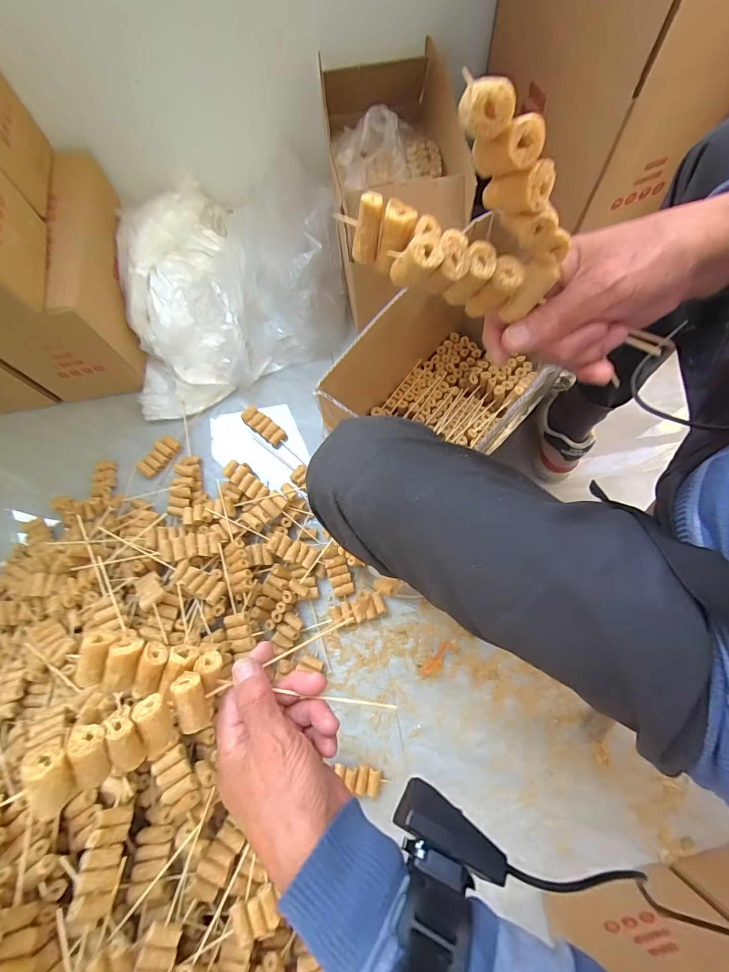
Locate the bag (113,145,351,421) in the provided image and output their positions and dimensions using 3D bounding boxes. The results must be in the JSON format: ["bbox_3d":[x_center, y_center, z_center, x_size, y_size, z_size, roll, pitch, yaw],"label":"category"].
[{"bbox_3d":[-0.279,-0.411,0.798,0.441,0.198,0.420,-14,73,-3],"label":"bag"}]

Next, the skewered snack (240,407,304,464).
[{"bbox_3d":[-0.186,-0.108,0.799,0.159,0.019,0.035,39,78,12],"label":"skewered snack"}]

